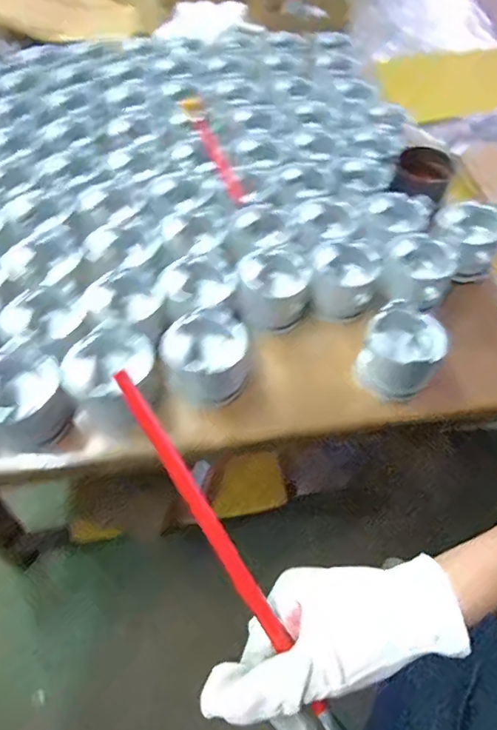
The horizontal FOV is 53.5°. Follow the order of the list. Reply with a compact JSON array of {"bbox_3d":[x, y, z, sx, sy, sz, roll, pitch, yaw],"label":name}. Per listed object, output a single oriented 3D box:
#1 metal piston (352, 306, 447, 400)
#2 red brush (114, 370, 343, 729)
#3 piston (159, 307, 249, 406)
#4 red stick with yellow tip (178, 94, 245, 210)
[{"bbox_3d":[0.184,-0.008,0.612,0.088,0.086,0.101,31,60,19],"label":"metal piston"},{"bbox_3d":[-0.007,0.102,0.251,0.009,0.009,0.224,-32,99,-22],"label":"red brush"},{"bbox_3d":[-0.050,-0.012,0.593,0.099,0.074,0.099,3,55,1],"label":"piston"},{"bbox_3d":[-0.059,-0.346,0.790,0.037,0.023,0.277,-13,57,-11],"label":"red stick with yellow tip"}]

